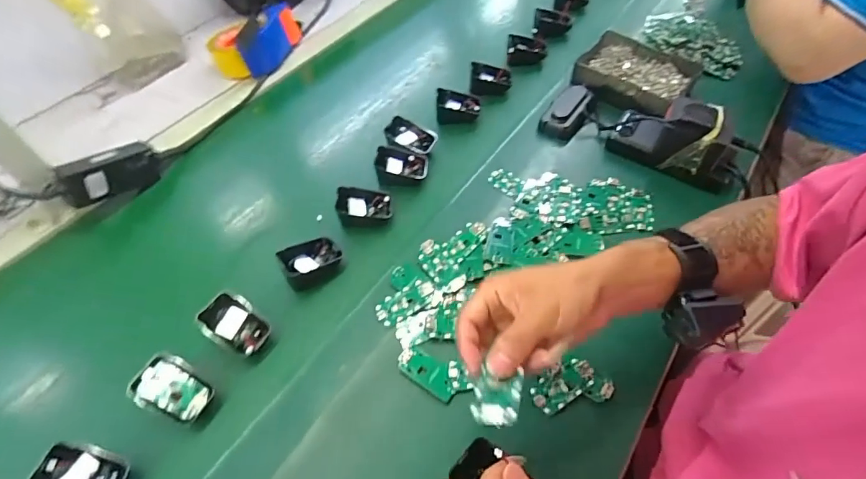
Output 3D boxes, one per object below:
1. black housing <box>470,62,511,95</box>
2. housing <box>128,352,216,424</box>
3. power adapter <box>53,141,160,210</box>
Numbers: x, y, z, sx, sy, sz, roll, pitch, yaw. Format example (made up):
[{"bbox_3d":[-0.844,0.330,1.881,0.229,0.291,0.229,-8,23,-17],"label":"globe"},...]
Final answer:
[{"bbox_3d":[0.090,-0.250,0.711,0.061,0.032,0.041,5,53,6],"label":"black housing"},{"bbox_3d":[-0.244,0.139,0.428,0.070,0.023,0.048,20,56,17],"label":"housing"},{"bbox_3d":[-0.420,-0.084,0.596,0.028,0.057,0.115,21,33,20],"label":"power adapter"}]

